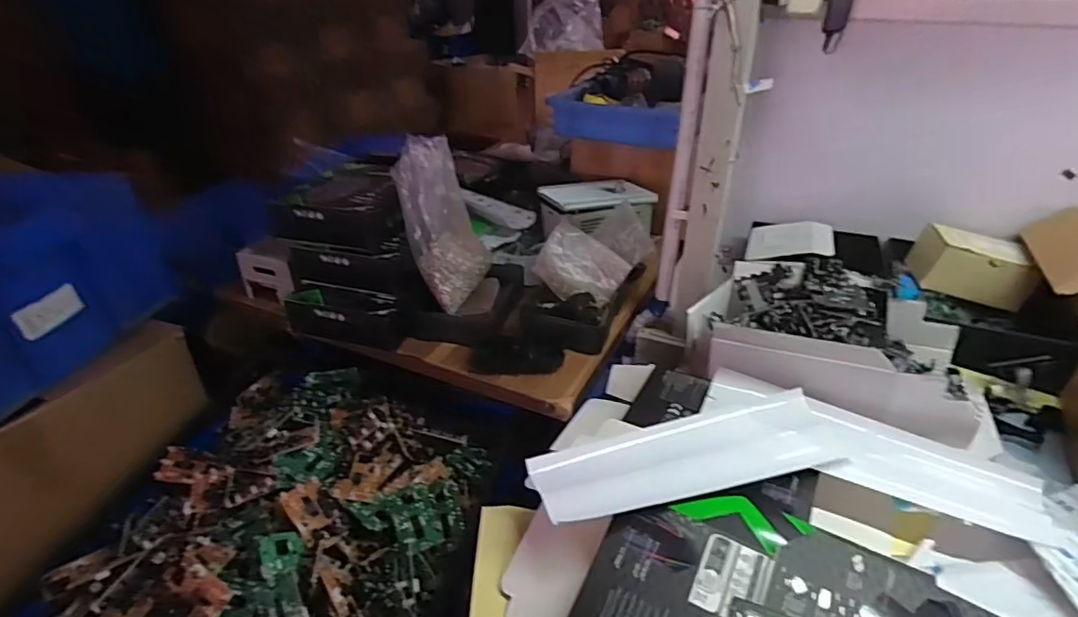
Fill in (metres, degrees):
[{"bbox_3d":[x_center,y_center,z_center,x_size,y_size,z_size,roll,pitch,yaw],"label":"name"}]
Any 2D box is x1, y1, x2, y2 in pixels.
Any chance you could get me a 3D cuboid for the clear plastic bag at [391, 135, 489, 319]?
[{"bbox_3d":[-0.122,-0.114,0.757,0.095,0.222,0.039,-21,15,-28],"label":"clear plastic bag"}]

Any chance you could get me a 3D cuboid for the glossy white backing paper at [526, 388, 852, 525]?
[{"bbox_3d":[0.133,0.127,0.509,0.281,0.020,0.085,-10,33,-13],"label":"glossy white backing paper"}]

